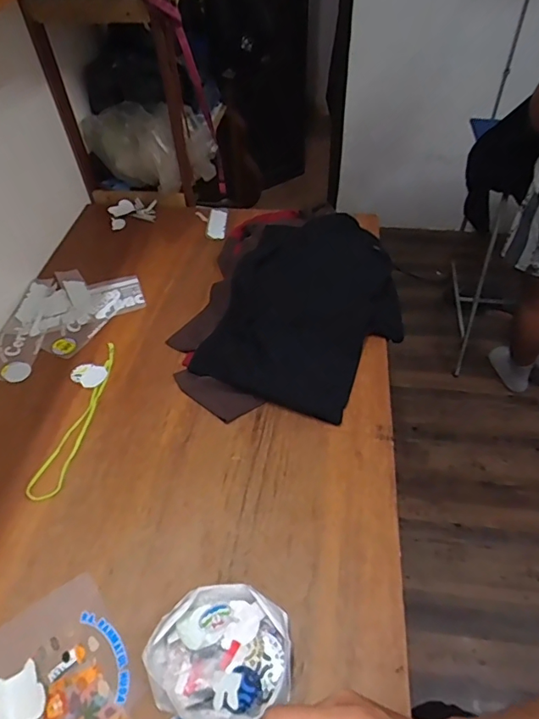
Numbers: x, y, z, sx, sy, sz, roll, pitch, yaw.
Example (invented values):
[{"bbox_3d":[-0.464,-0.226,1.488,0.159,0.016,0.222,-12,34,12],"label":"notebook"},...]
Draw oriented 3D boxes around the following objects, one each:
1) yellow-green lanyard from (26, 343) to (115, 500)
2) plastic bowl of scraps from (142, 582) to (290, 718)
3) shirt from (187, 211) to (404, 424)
[{"bbox_3d":[-0.383,0.107,0.992,0.063,0.007,0.381,1,48,10],"label":"yellow-green lanyard"},{"bbox_3d":[-0.069,0.412,0.687,0.190,0.042,0.167,1,49,2],"label":"plastic bowl of scraps"},{"bbox_3d":[0.115,-0.156,1.107,0.345,0.144,0.538,19,52,17],"label":"shirt"}]

